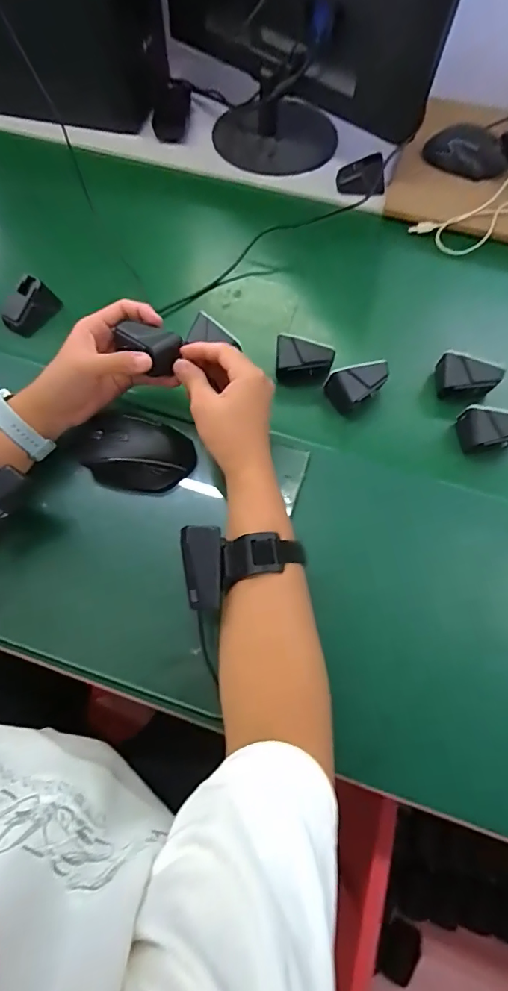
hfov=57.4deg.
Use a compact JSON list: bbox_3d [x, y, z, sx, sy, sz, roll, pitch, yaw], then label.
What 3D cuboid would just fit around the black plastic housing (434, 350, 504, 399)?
[{"bbox_3d":[0.244,-0.136,0.525,0.065,0.032,0.042,2,67,3],"label":"black plastic housing"}]

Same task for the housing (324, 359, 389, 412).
[{"bbox_3d":[0.117,-0.123,0.517,0.067,0.038,0.038,-12,67,-3],"label":"housing"}]

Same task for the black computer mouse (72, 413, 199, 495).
[{"bbox_3d":[-0.129,-0.043,0.482,0.122,0.042,0.068,2,67,2],"label":"black computer mouse"}]

